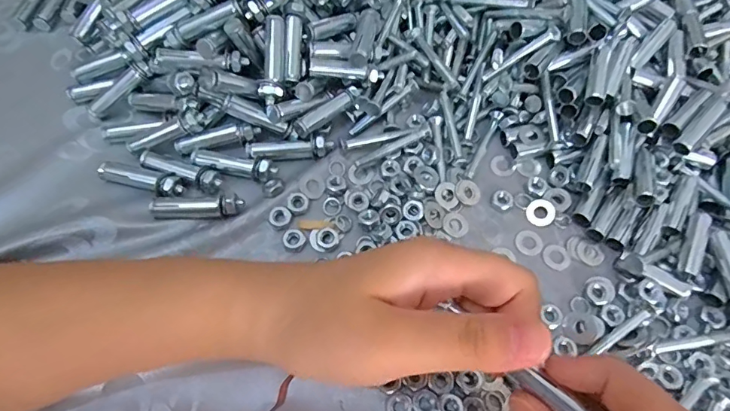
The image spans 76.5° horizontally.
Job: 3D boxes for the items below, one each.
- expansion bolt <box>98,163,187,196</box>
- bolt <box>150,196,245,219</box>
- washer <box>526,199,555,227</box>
[{"bbox_3d":[-0.138,-0.018,0.286,0.056,0.010,0.015,17,64,9],"label":"expansion bolt"},{"bbox_3d":[-0.101,0.001,0.280,0.053,0.009,0.012,-1,62,0],"label":"bolt"},{"bbox_3d":[0.110,0.004,0.288,0.017,0.004,0.017,0,62,1],"label":"washer"}]

